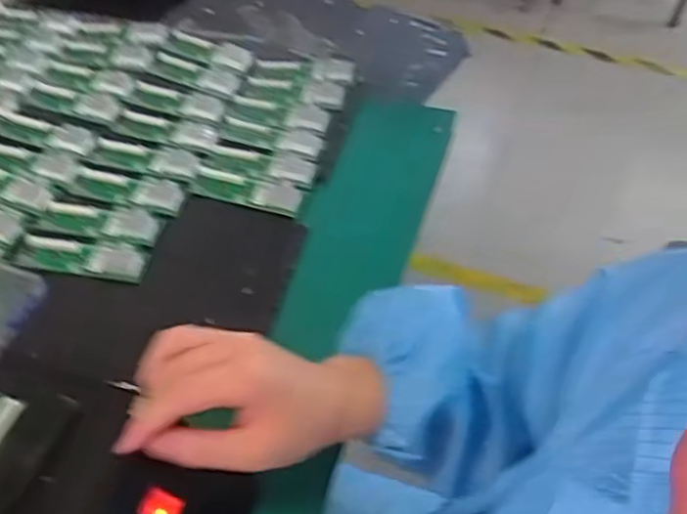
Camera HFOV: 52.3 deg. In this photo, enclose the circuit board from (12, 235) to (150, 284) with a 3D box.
[{"bbox_3d":[-0.209,-0.002,0.563,0.106,0.012,0.035,8,50,3],"label":"circuit board"}]

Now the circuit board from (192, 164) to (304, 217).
[{"bbox_3d":[-0.085,-0.060,0.619,0.098,0.008,0.032,15,51,10],"label":"circuit board"}]

